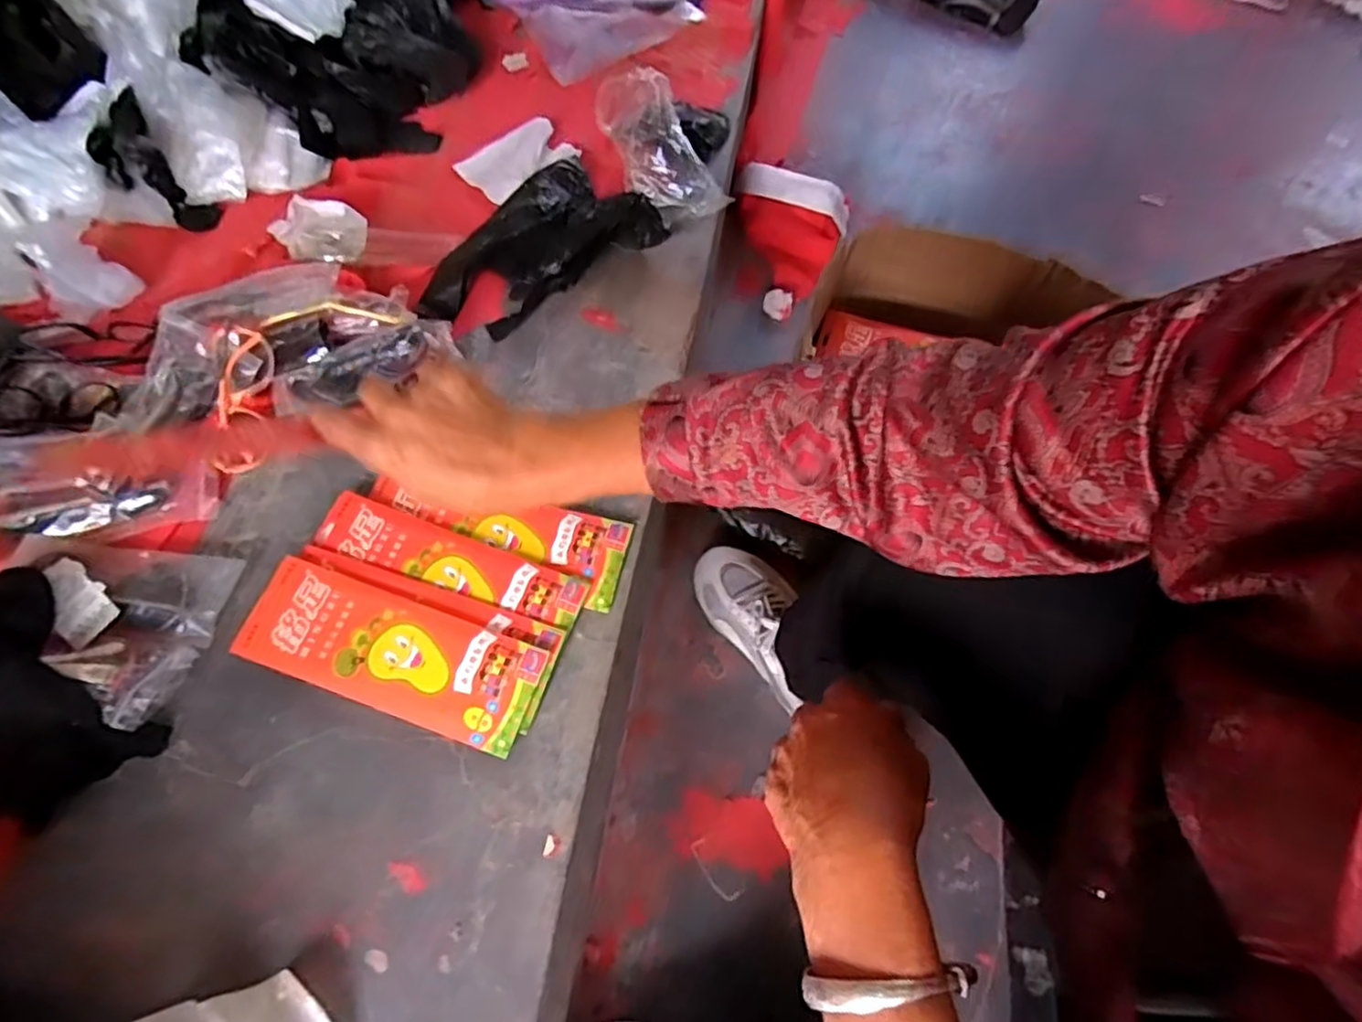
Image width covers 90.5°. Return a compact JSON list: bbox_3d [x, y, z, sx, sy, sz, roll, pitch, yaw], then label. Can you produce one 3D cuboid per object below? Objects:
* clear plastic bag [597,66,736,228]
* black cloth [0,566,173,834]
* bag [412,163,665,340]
[{"bbox_3d":[-0.034,-0.471,0.876,0.107,0.038,0.224,-24,80,-15],"label":"clear plastic bag"},{"bbox_3d":[-0.513,0.147,0.498,0.188,0.058,0.144,40,66,17],"label":"black cloth"},{"bbox_3d":[-0.178,-0.308,0.770,0.278,0.053,0.161,-37,69,-21],"label":"bag"}]

